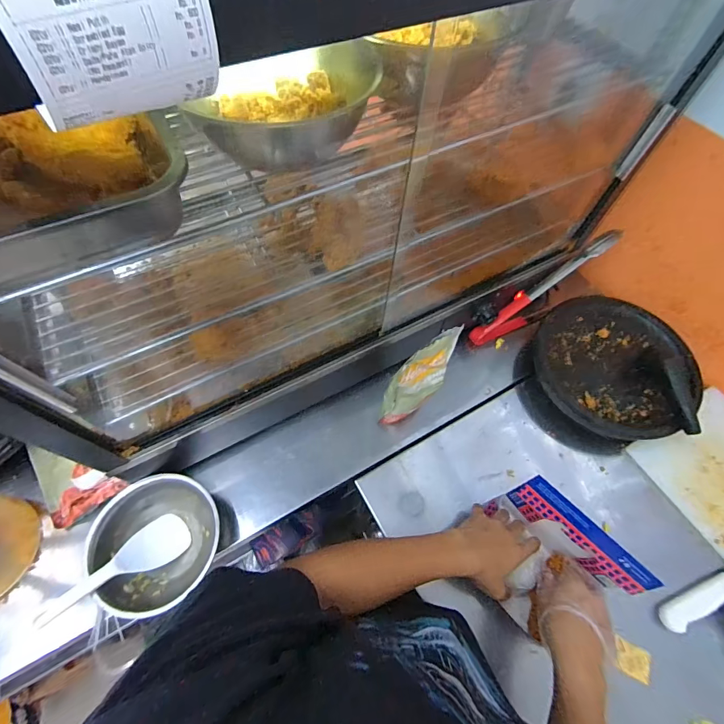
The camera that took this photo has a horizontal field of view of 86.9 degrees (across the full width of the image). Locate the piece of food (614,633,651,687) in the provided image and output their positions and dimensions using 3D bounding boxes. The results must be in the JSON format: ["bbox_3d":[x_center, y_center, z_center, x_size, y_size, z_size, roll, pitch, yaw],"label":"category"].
[{"bbox_3d":[0.373,0.410,0.526,0.046,0.012,0.038,25,63,11],"label":"piece of food"}]

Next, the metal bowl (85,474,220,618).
[{"bbox_3d":[-0.300,0.263,0.570,0.172,0.069,0.164,1,61,-2],"label":"metal bowl"}]

